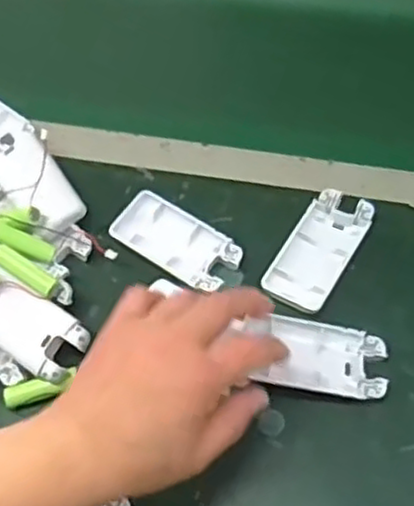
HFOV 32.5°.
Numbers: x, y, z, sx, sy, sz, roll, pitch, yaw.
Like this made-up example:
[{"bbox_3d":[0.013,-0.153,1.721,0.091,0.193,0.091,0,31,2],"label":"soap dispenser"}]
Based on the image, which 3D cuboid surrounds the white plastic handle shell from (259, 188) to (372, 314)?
[{"bbox_3d":[0.080,-0.004,0.501,0.047,0.012,0.092,27,63,20],"label":"white plastic handle shell"}]

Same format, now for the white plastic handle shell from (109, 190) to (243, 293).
[{"bbox_3d":[-0.022,-0.009,0.515,0.092,0.009,0.046,28,64,21],"label":"white plastic handle shell"}]

